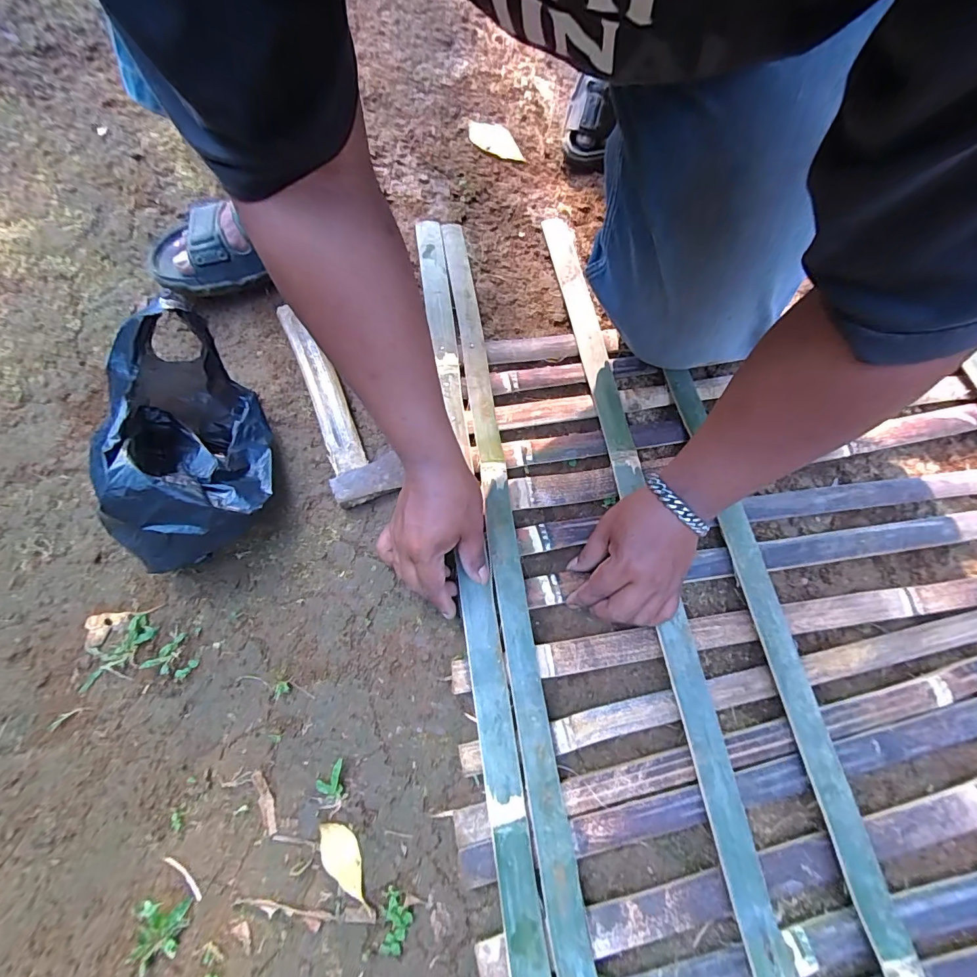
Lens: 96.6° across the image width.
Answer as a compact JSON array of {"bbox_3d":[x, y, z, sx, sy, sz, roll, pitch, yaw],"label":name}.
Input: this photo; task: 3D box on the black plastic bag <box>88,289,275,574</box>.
[{"bbox_3d":[-0.295,-0.033,0.408,0.168,0.142,0.193,-34,75,-11],"label":"black plastic bag"}]

